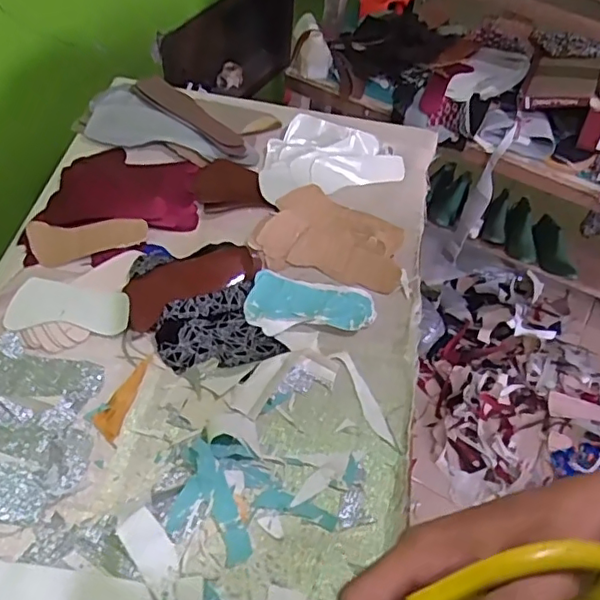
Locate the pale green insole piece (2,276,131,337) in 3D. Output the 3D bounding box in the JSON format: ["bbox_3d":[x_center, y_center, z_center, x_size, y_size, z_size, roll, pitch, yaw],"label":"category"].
[{"bbox_3d":[-0.305,0.009,0.769,0.154,0.010,0.067,4,76,-4],"label":"pale green insole piece"}]

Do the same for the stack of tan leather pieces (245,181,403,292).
[{"bbox_3d":[0.047,-0.098,0.881,0.220,0.026,0.132,12,76,4],"label":"stack of tan leather pieces"}]

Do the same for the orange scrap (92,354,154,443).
[{"bbox_3d":[-0.218,0.116,0.727,0.034,0.020,0.116,18,53,9],"label":"orange scrap"}]

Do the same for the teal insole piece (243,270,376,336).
[{"bbox_3d":[0.016,0.004,0.807,0.177,0.022,0.082,4,52,-1],"label":"teal insole piece"}]

